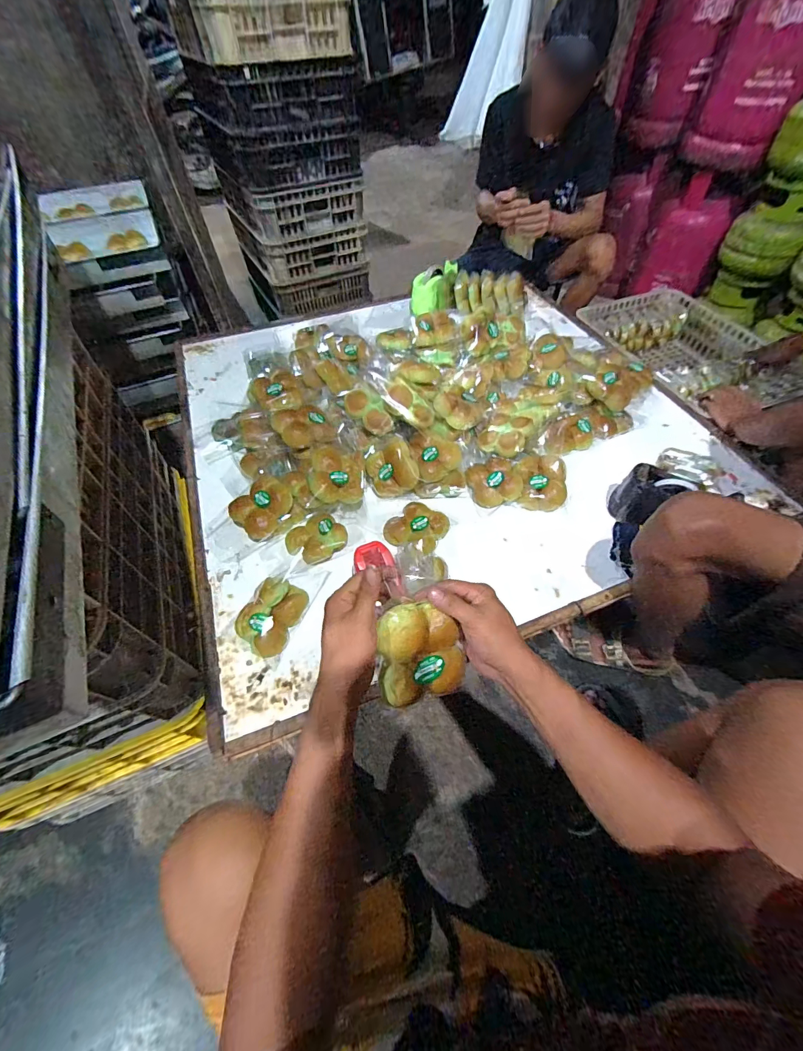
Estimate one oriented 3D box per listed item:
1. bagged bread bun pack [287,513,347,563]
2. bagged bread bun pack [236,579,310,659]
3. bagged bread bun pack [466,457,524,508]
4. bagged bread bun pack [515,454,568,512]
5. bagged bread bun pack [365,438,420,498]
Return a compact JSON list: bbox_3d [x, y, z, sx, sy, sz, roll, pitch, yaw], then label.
[{"bbox_3d":[-0.170,0.021,0.770,0.106,0.046,0.110,-37,61,-22],"label":"bagged bread bun pack"},{"bbox_3d":[-0.224,0.153,0.676,0.093,0.054,0.129,22,59,17],"label":"bagged bread bun pack"},{"bbox_3d":[0.200,-0.096,0.839,0.099,0.050,0.099,-16,56,-9],"label":"bagged bread bun pack"},{"bbox_3d":[0.298,-0.094,0.837,0.106,0.061,0.114,2,55,3],"label":"bagged bread bun pack"},{"bbox_3d":[-0.023,-0.118,0.828,0.105,0.035,0.109,-23,95,20],"label":"bagged bread bun pack"}]

